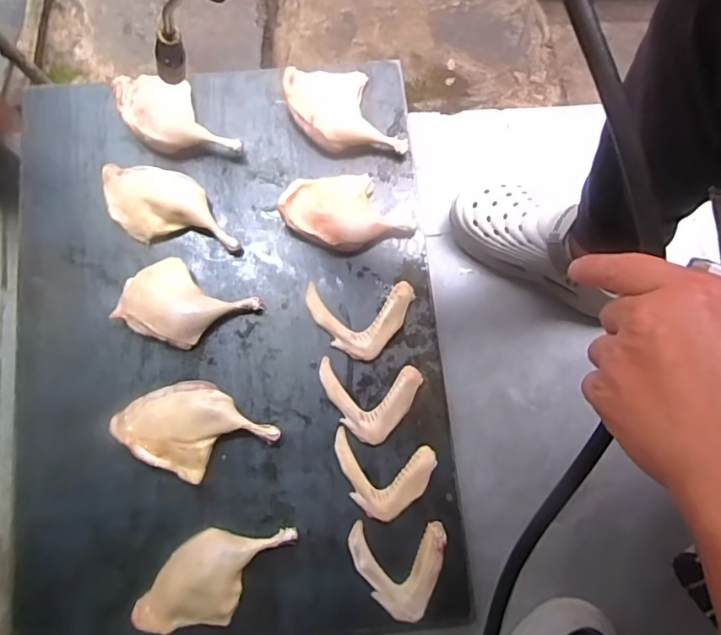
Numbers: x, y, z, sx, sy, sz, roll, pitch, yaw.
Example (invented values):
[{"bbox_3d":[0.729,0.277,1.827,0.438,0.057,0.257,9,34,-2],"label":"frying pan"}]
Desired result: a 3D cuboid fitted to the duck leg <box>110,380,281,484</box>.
[{"bbox_3d":[-0.185,0.126,0.580,0.158,0.041,0.107,34,80,6],"label":"duck leg"}]

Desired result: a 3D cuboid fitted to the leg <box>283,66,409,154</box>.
[{"bbox_3d":[-0.022,-0.259,0.659,0.109,0.033,0.145,-26,80,-6],"label":"leg"}]

